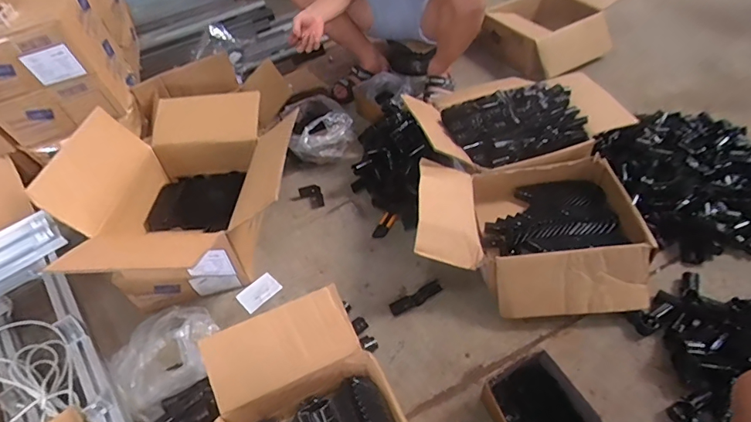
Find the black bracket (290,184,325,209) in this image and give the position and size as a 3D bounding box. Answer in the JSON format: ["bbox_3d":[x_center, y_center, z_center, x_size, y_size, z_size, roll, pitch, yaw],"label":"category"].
[{"bbox_3d":[-0.185,-0.035,1.190,0.083,0.024,0.069,-18,50,-9],"label":"black bracket"}]

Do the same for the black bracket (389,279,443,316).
[{"bbox_3d":[0.089,0.192,0.966,0.122,0.013,0.033,-25,51,-14],"label":"black bracket"}]

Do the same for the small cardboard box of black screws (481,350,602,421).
[{"bbox_3d":[0.288,0.365,0.754,0.138,0.097,0.185,-25,52,-15],"label":"small cardboard box of black screws"}]

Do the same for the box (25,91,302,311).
[{"bbox_3d":[-0.396,-0.021,1.001,0.438,0.326,0.563,-8,48,2],"label":"box"}]

